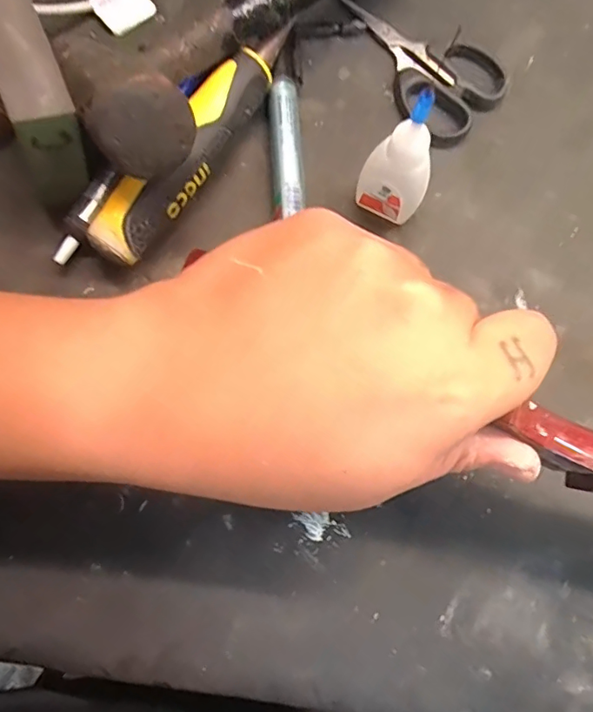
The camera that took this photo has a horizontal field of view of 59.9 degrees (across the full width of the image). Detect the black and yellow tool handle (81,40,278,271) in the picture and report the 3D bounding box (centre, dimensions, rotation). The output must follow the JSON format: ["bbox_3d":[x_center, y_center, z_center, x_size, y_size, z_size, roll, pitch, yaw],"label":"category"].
[{"bbox_3d":[-0.055,-0.099,0.264,0.025,0.040,0.127,34,81,5],"label":"black and yellow tool handle"}]

